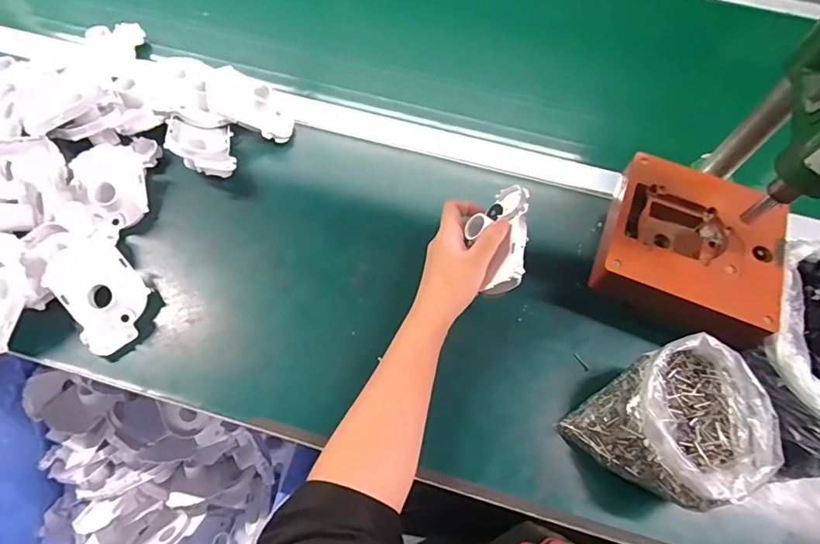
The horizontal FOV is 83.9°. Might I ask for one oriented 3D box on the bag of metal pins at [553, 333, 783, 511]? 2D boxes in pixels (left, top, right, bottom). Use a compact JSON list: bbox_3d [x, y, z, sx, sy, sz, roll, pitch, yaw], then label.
[{"bbox_3d":[0.219,0.125,0.377,0.124,0.086,0.109,-34,69,-17],"label":"bag of metal pins"}]

